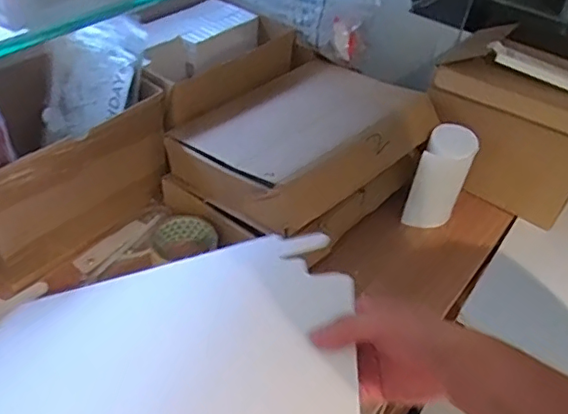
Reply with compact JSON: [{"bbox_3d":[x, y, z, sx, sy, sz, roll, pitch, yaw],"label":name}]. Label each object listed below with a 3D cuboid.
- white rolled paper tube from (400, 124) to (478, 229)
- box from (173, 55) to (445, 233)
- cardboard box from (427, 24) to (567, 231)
[{"bbox_3d":[0.222,-0.041,0.808,0.077,0.154,0.063,8,38,-2],"label":"white rolled paper tube"},{"bbox_3d":[0.026,-0.107,0.766,0.245,0.083,0.320,35,49,28],"label":"box"},{"bbox_3d":[0.369,-0.138,0.891,0.243,0.205,0.217,28,46,21],"label":"cardboard box"}]

